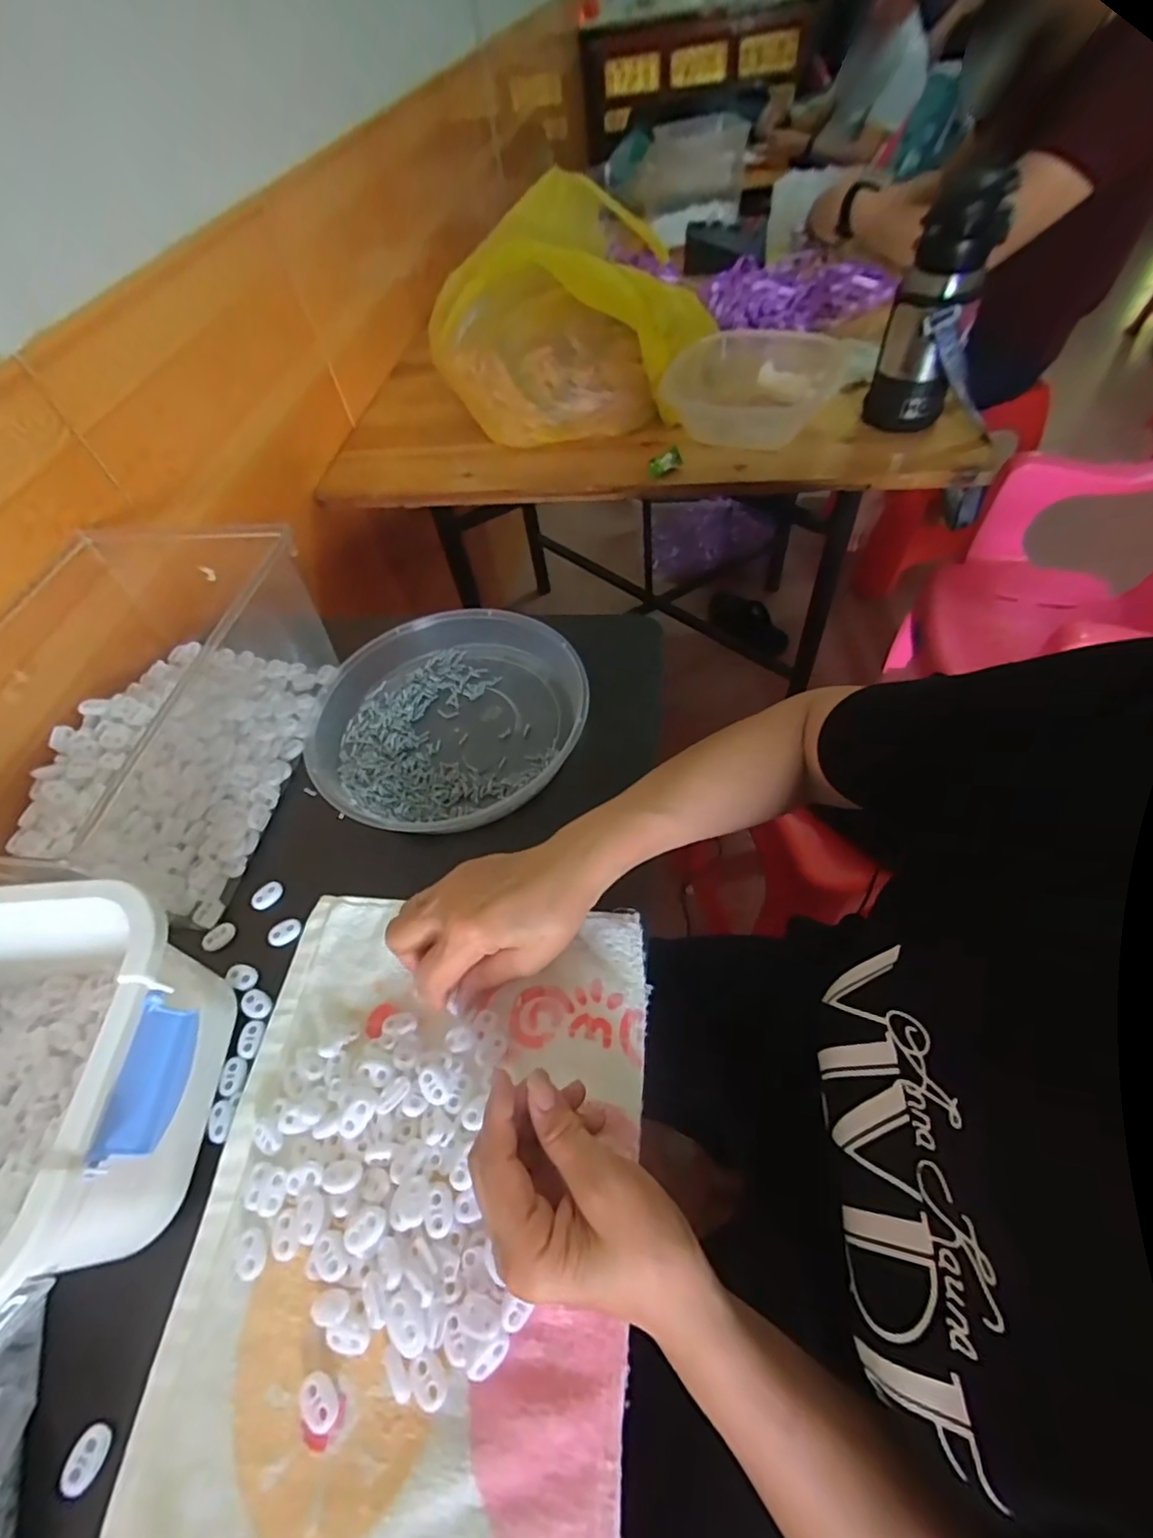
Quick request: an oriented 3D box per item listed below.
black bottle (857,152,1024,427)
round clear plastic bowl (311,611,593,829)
[{"bbox_3d":[0.388,-0.491,0.652,0.082,0.234,0.070,16,59,17],"label":"black bottle"},{"bbox_3d":[-0.110,-0.053,0.510,0.221,0.044,0.234,-2,54,3],"label":"round clear plastic bowl"}]

